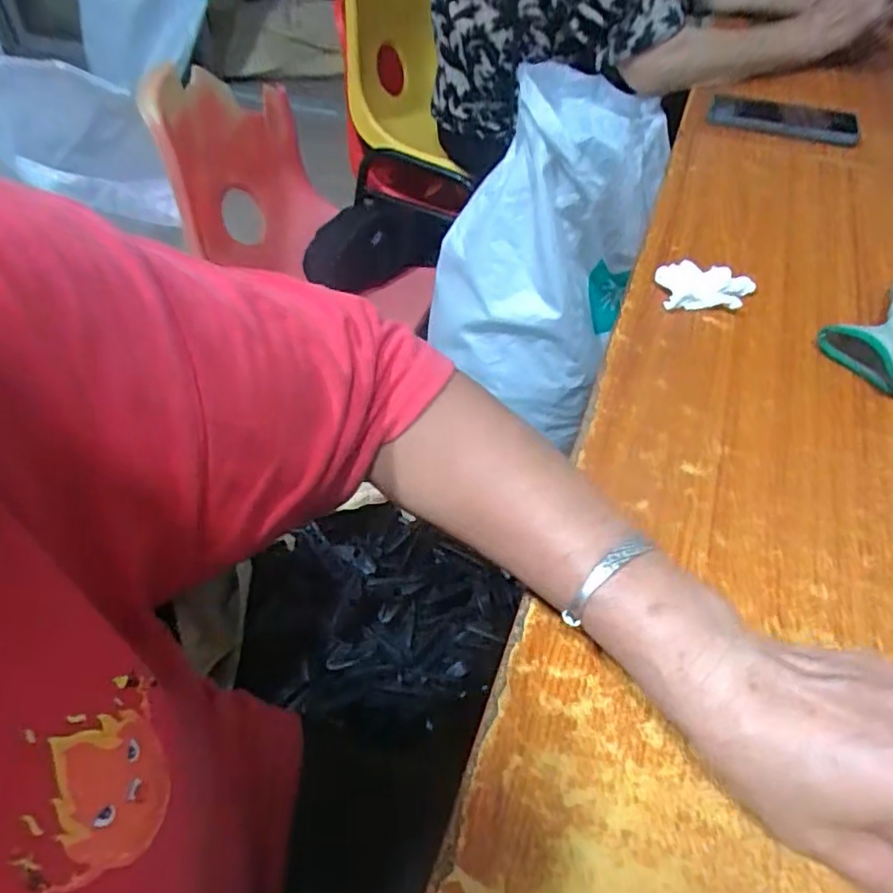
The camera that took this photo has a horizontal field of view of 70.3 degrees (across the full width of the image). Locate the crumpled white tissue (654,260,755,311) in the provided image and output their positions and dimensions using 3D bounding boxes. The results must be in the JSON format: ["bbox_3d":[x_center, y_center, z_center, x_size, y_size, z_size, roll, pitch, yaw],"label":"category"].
[{"bbox_3d":[0.212,-0.131,0.514,0.078,0.019,0.049,0,48,-2],"label":"crumpled white tissue"}]

